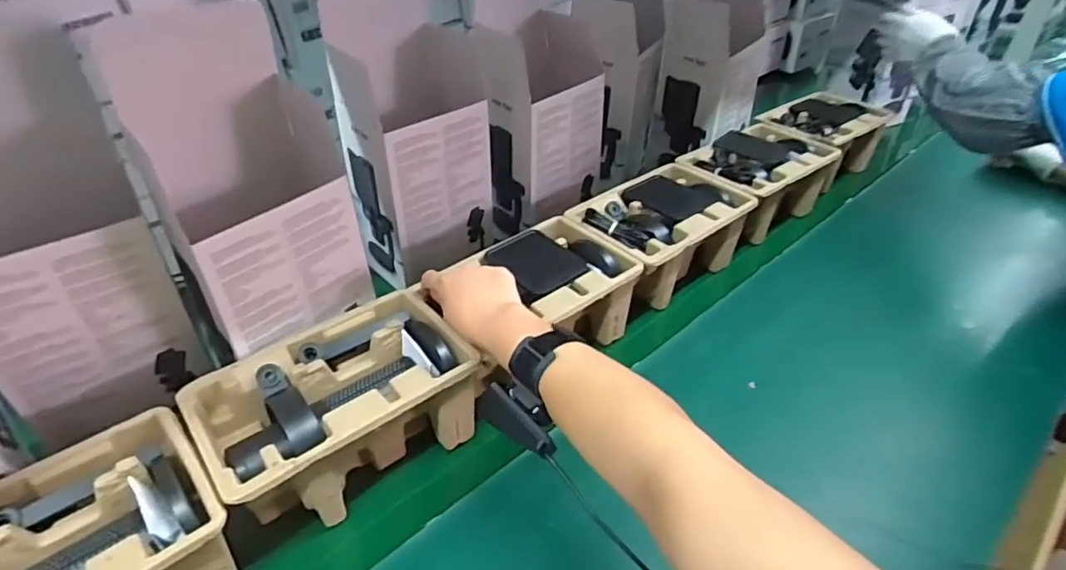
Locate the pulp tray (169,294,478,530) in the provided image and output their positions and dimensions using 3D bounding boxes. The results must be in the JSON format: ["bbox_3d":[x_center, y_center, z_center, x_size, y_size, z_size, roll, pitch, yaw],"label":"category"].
[{"bbox_3d":[-0.175,0.115,0.538,0.221,0.099,0.146,-28,45,-31],"label":"pulp tray"}]

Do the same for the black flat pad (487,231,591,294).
[{"bbox_3d":[0.002,-0.029,0.661,0.077,0.008,0.105,-25,44,-29],"label":"black flat pad"}]

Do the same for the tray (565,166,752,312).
[{"bbox_3d":[0.170,-0.066,0.778,0.240,0.106,0.154,-28,46,-31],"label":"tray"}]

